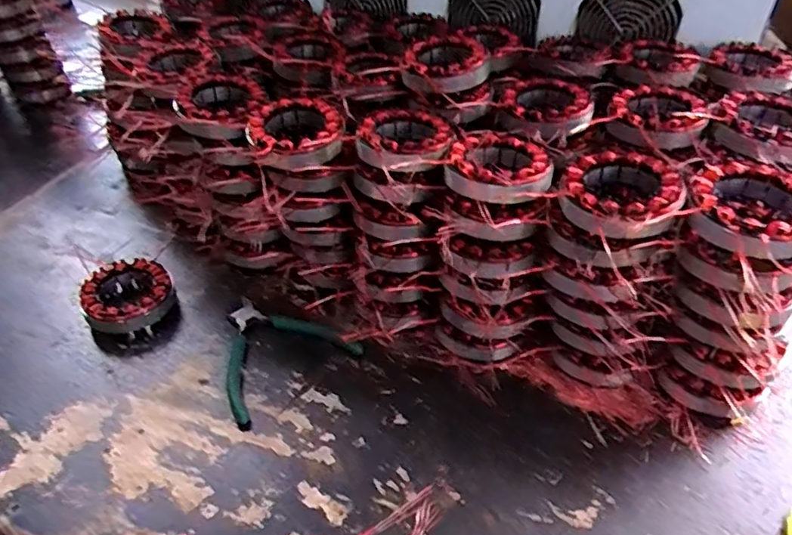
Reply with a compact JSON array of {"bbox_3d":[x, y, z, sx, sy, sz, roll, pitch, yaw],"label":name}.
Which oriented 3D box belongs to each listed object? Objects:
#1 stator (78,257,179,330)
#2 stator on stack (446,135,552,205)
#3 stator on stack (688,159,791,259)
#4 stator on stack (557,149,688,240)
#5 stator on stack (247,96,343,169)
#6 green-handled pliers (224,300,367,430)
[{"bbox_3d":[-0.278,0.030,0.584,0.084,0.036,0.089,0,42,0],"label":"stator"},{"bbox_3d":[0.086,-0.082,0.471,0.086,0.026,0.093,11,43,12],"label":"stator on stack"},{"bbox_3d":[0.255,-0.040,0.407,0.082,0.026,0.094,32,51,31],"label":"stator on stack"},{"bbox_3d":[0.171,-0.054,0.437,0.089,0.035,0.095,0,42,0],"label":"stator on stack"},{"bbox_3d":[-0.093,-0.125,0.521,0.082,0.029,0.100,-15,44,-16],"label":"stator on stack"},{"bbox_3d":[-0.125,0.070,0.545,0.126,0.021,0.138,-30,50,-29],"label":"green-handled pliers"}]

